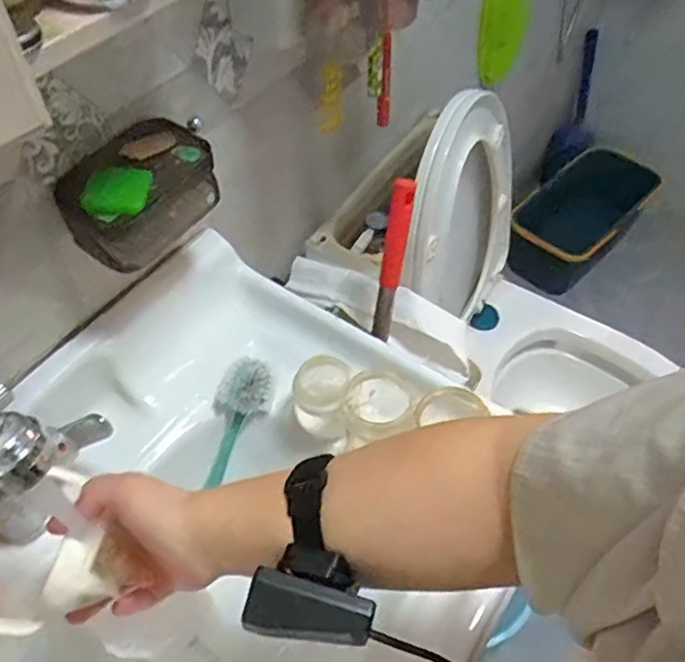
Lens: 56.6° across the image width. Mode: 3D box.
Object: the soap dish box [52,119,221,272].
[{"bbox_3d":[-0.183,-0.123,0.568,0.075,0.075,0.133,26,56,19],"label":"soap dish box"}]

